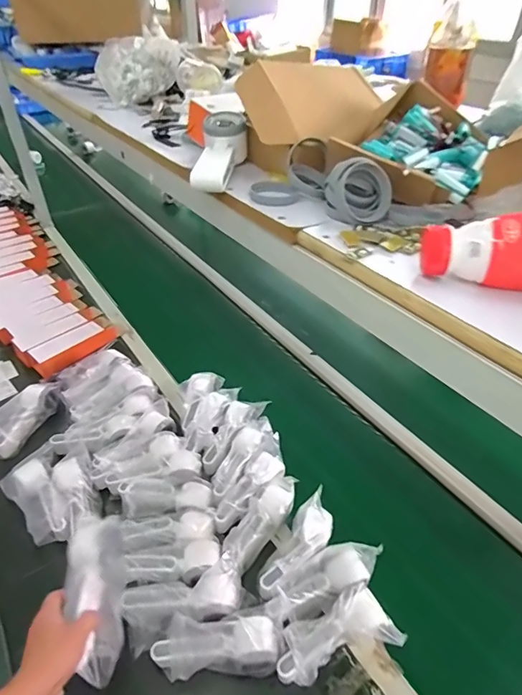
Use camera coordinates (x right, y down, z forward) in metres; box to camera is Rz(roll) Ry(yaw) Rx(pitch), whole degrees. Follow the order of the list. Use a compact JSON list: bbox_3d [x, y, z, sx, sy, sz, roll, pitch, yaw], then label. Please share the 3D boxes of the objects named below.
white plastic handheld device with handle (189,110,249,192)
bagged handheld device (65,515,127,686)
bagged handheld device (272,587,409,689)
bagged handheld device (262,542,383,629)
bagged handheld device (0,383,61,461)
[{"bbox_3d":[-0.053,-0.251,0.551,0.060,0.051,0.164,3,40,4],"label":"white plastic handheld device with handle"},{"bbox_3d":[-0.217,0.329,0.580,0.065,0.063,0.187,-10,66,-12],"label":"bagged handheld device"},{"bbox_3d":[0.102,0.399,0.604,0.170,0.060,0.076,-12,41,-13],"label":"bagged handheld device"},{"bbox_3d":[0.093,0.352,0.653,0.188,0.053,0.069,-20,44,-22],"label":"bagged handheld device"},{"bbox_3d":[-0.501,0.147,0.910,0.082,0.061,0.180,18,43,20],"label":"bagged handheld device"}]

